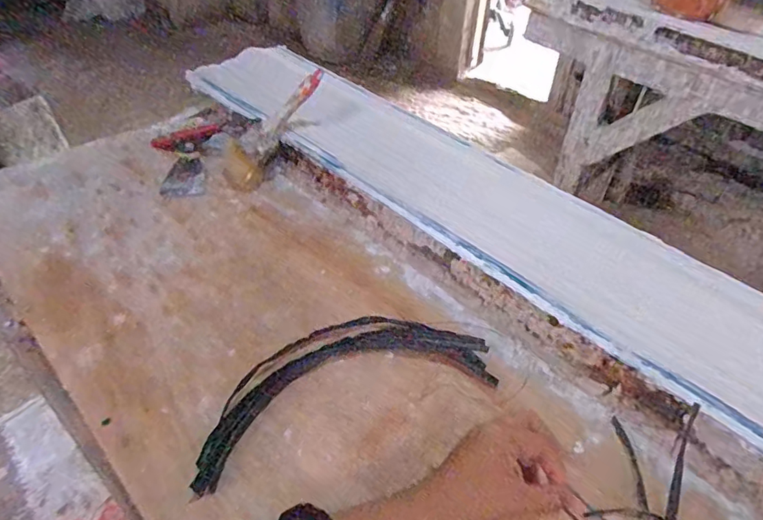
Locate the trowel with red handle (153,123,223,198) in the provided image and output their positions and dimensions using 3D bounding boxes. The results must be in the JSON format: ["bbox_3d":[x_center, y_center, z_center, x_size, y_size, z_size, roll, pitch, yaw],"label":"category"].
[{"bbox_3d":[-0.285,-0.154,0.772,0.099,0.027,0.151,-14,45,-18],"label":"trowel with red handle"}]

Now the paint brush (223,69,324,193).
[{"bbox_3d":[-0.159,-0.192,0.745,0.070,0.030,0.200,37,90,31],"label":"paint brush"}]

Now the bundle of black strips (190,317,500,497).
[{"bbox_3d":[-0.037,0.116,0.509,0.291,0.014,0.125,-14,45,-17],"label":"bundle of black strips"}]

